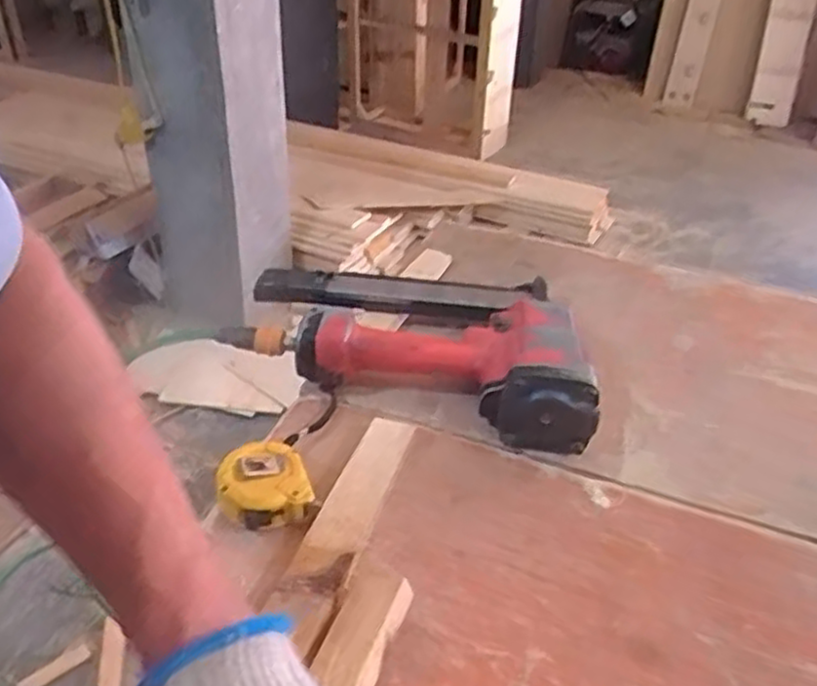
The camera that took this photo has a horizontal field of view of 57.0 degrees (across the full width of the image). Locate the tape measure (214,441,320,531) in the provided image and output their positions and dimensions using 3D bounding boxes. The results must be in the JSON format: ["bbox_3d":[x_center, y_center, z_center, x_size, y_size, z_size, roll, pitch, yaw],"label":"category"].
[{"bbox_3d":[-0.104,0.102,0.542,0.064,0.031,0.056,-8,39,-15],"label":"tape measure"}]

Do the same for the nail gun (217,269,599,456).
[{"bbox_3d":[0.007,-0.012,0.705,0.341,0.082,0.179,15,39,14],"label":"nail gun"}]

